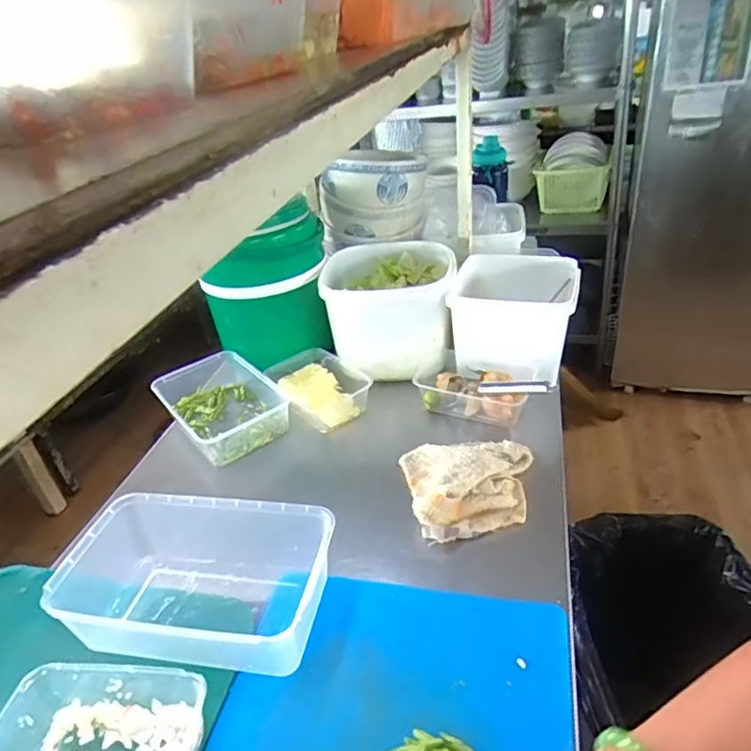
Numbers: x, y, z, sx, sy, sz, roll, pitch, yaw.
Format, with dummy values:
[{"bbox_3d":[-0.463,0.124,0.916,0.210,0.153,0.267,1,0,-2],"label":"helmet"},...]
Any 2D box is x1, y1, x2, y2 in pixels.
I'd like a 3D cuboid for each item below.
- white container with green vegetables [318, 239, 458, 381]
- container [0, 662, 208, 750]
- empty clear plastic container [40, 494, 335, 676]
[{"bbox_3d":[0.028,-0.114,0.976,0.219,0.157,0.201,-7,32,1],"label":"white container with green vegetables"},{"bbox_3d":[-0.235,0.307,0.463,0.166,0.049,0.121,-2,33,9],"label":"container"},{"bbox_3d":[-0.183,0.214,0.590,0.266,0.091,0.162,0,33,12],"label":"empty clear plastic container"}]

